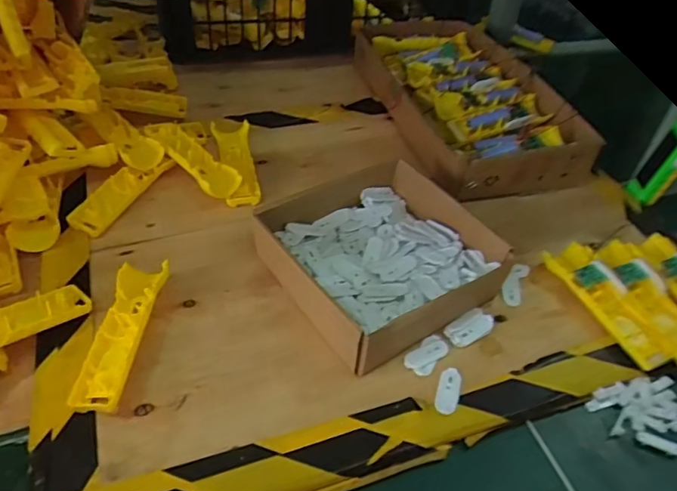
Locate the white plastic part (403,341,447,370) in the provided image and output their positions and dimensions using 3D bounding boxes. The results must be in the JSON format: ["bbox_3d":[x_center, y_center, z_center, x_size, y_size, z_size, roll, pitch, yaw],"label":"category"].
[{"bbox_3d":[0.087,0.109,0.523,0.049,0.006,0.021,-16,50,-21],"label":"white plastic part"}]

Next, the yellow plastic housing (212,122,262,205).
[{"bbox_3d":[-0.137,-0.111,0.706,0.049,0.023,0.158,-6,47,-12],"label":"yellow plastic housing"}]

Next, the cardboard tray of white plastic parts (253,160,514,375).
[{"bbox_3d":[0.042,0.007,0.576,0.202,0.065,0.207,-25,54,-27],"label":"cardboard tray of white plastic parts"}]

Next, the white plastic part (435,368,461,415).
[{"bbox_3d":[0.103,0.135,0.494,0.019,0.013,0.047,14,46,7],"label":"white plastic part"}]

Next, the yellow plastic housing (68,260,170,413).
[{"bbox_3d":[-0.205,0.082,0.501,0.047,0.029,0.150,7,46,0],"label":"yellow plastic housing"}]

